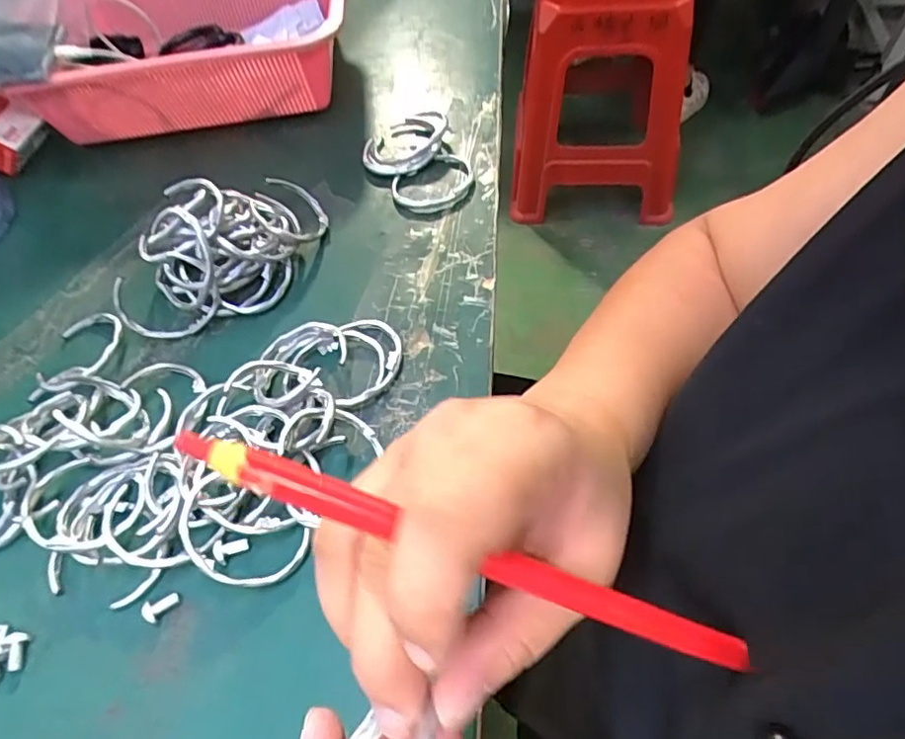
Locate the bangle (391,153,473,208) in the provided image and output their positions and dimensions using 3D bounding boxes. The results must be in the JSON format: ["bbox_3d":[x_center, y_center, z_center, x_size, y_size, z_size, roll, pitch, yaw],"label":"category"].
[{"bbox_3d":[-0.012,-0.148,0.469,0.072,0.008,0.052,-33,59,-15],"label":"bangle"}]

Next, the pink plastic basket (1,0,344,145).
[{"bbox_3d":[-0.222,-0.302,0.531,0.259,0.103,0.196,-7,56,2],"label":"pink plastic basket"}]

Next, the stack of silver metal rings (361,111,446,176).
[{"bbox_3d":[-0.038,-0.189,0.491,0.059,0.026,0.073,19,60,18],"label":"stack of silver metal rings"}]

